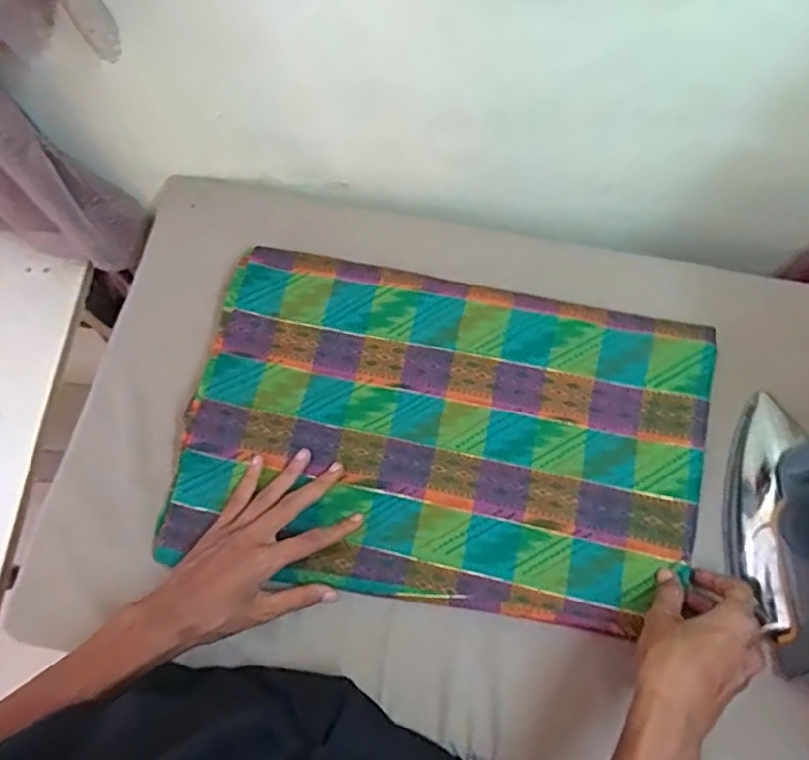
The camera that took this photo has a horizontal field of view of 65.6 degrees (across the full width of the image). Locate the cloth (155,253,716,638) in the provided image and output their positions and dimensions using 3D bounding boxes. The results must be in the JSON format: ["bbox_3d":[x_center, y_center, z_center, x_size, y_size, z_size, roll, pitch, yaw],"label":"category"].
[{"bbox_3d":[0.031,0.045,0.554,0.436,0.029,0.285,9,76,4],"label":"cloth"}]

